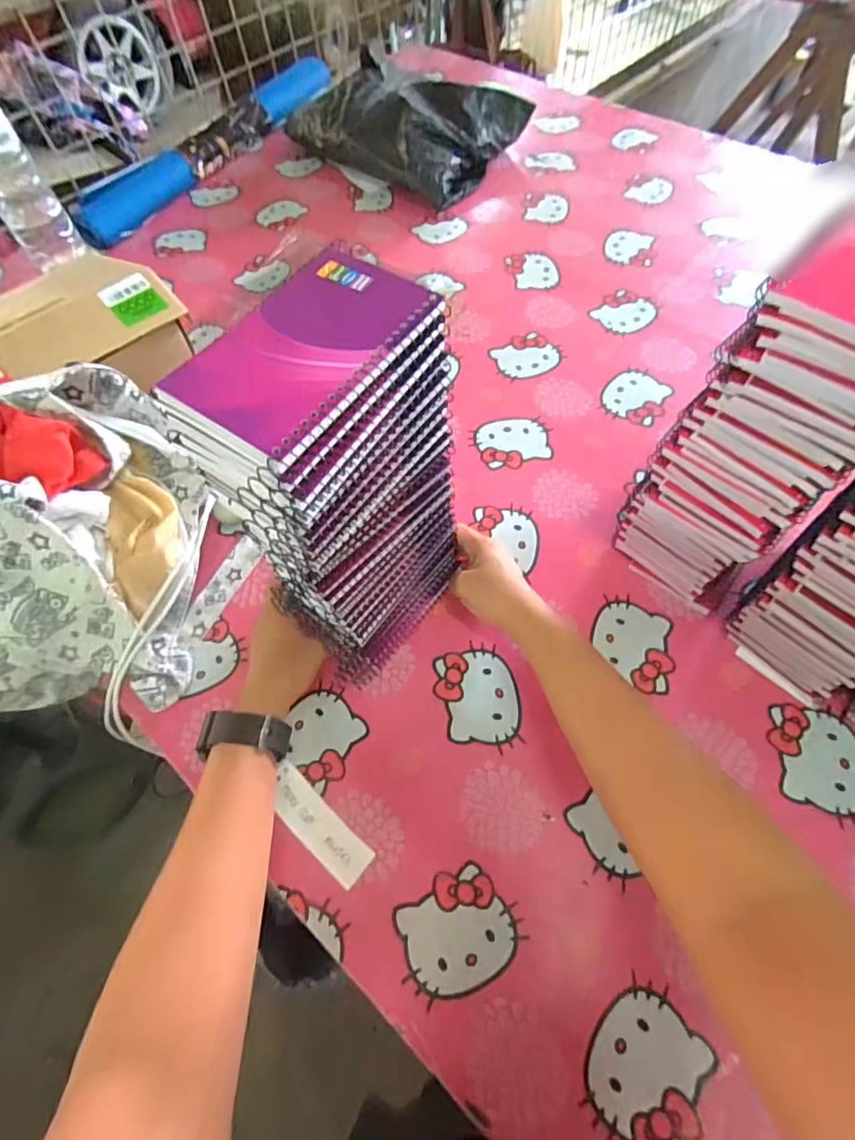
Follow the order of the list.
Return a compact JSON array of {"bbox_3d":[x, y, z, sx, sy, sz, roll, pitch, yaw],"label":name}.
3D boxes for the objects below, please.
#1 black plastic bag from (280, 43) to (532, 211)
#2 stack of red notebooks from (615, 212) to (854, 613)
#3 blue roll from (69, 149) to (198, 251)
[{"bbox_3d":[-0.038,-0.737,0.869,0.337,0.104,0.251,35,69,20],"label":"black plastic bag"},{"bbox_3d":[0.251,-0.096,0.393,0.129,0.293,0.114,-42,66,-18],"label":"stack of red notebooks"},{"bbox_3d":[-0.472,-0.587,0.843,0.074,0.051,0.220,23,65,16],"label":"blue roll"}]

